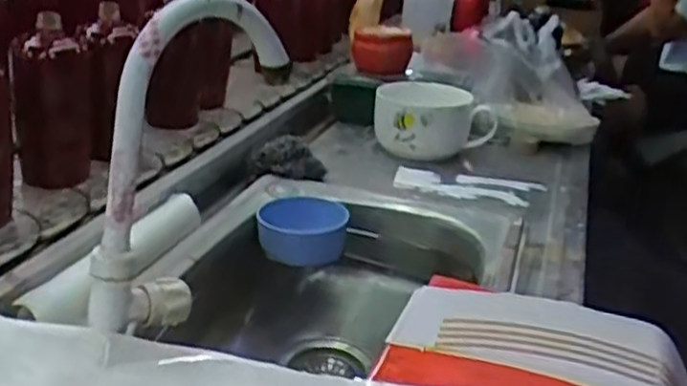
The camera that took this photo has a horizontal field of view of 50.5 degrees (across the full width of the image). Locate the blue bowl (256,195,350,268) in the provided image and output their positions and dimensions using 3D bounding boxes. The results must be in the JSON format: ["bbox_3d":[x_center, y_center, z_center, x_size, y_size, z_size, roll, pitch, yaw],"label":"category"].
[{"bbox_3d":[-0.052,0.046,0.902,0.105,0.064,0.110,4,23,-2],"label":"blue bowl"}]

